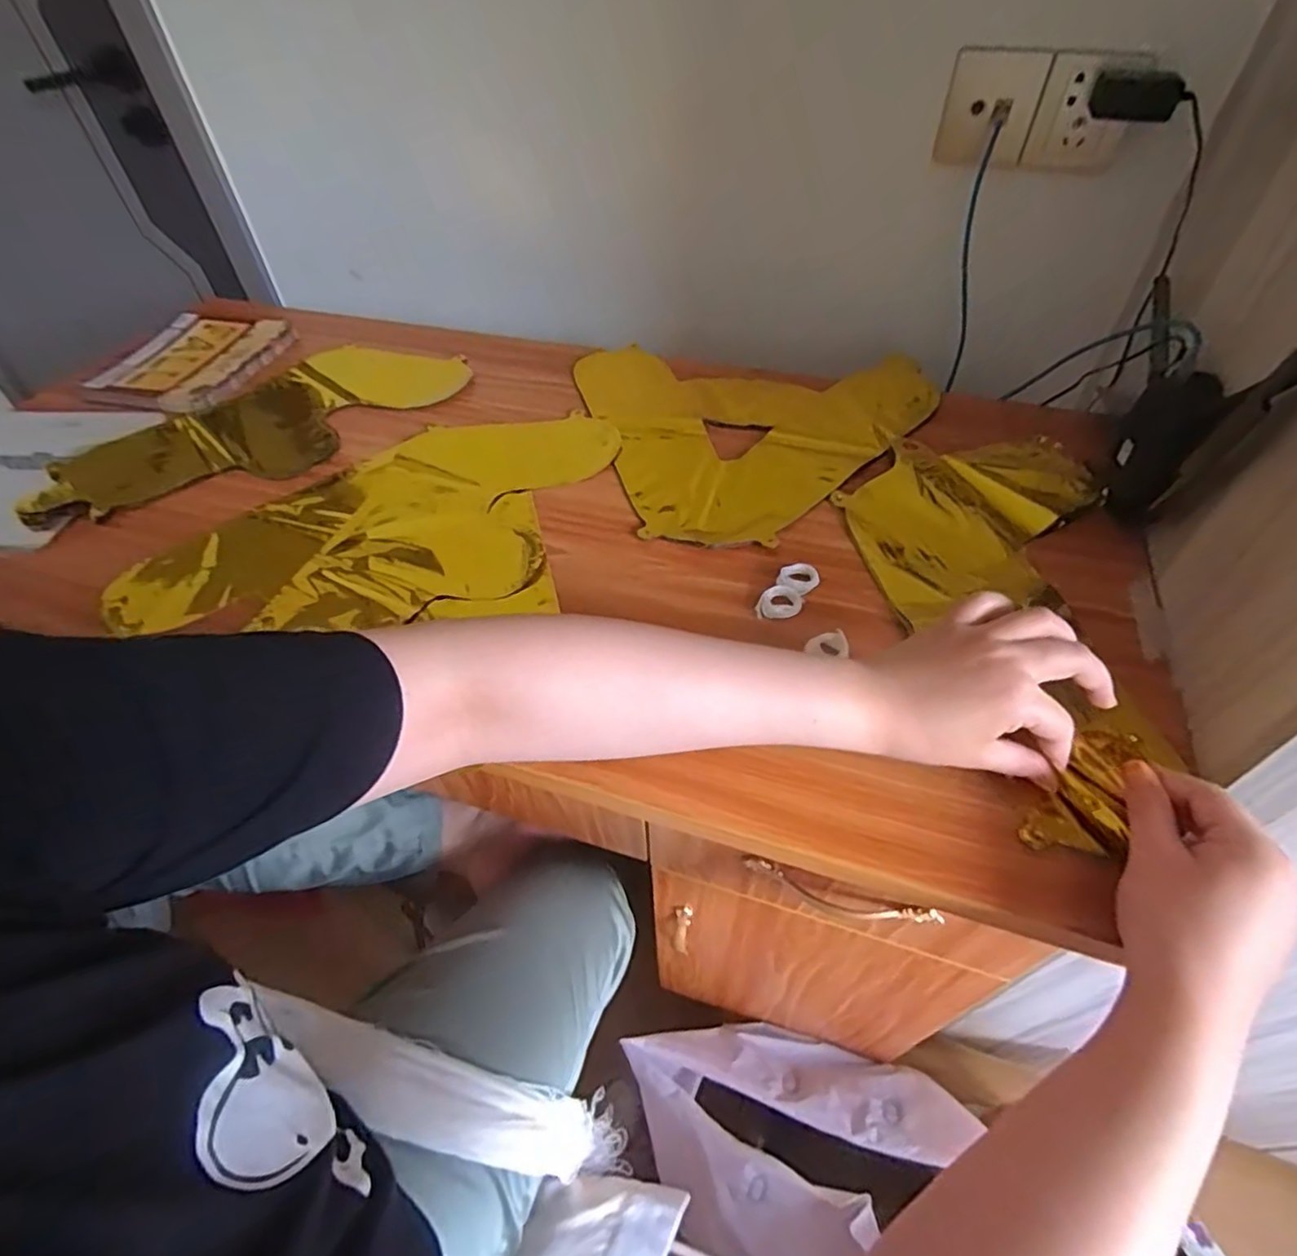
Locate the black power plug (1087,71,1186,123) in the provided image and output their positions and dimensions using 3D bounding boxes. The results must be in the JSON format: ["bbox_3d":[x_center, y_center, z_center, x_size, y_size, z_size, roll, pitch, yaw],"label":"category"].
[{"bbox_3d":[0.444,-0.487,0.593,0.070,0.035,0.033,21,53,19],"label":"black power plug"}]

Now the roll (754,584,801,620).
[{"bbox_3d":[0.101,-0.020,0.513,0.037,0.012,0.026,-18,51,-13],"label":"roll"}]

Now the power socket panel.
[{"bbox_3d":[0.380,-0.506,0.640,0.166,0.093,0.025,10,52,11],"label":"power socket panel"}]

